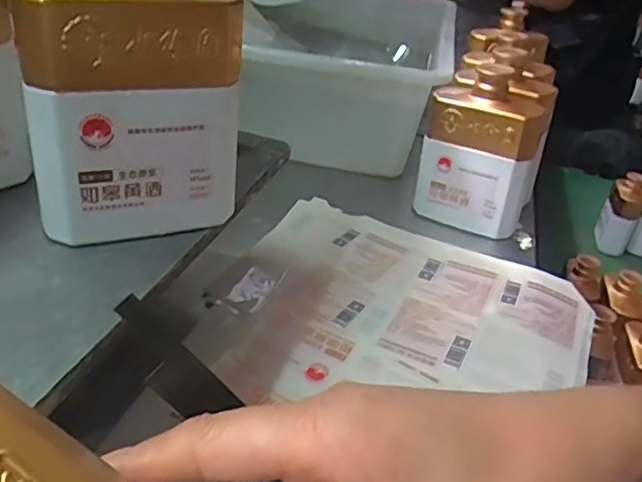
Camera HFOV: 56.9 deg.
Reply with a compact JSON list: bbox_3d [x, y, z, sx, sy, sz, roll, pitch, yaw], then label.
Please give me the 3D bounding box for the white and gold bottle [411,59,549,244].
[{"bbox_3d":[0.164,-0.087,0.609,0.115,0.160,0.057,27,36,25],"label":"white and gold bottle"}]

